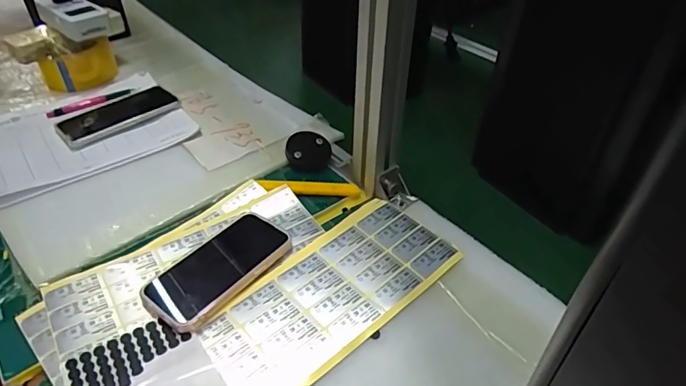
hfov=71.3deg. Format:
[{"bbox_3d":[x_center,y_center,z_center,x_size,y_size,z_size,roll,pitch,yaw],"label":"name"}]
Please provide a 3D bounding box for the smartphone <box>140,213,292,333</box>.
[{"bbox_3d":[-0.126,0.072,0.487,0.082,0.016,0.148,30,52,29],"label":"smartphone"}]

